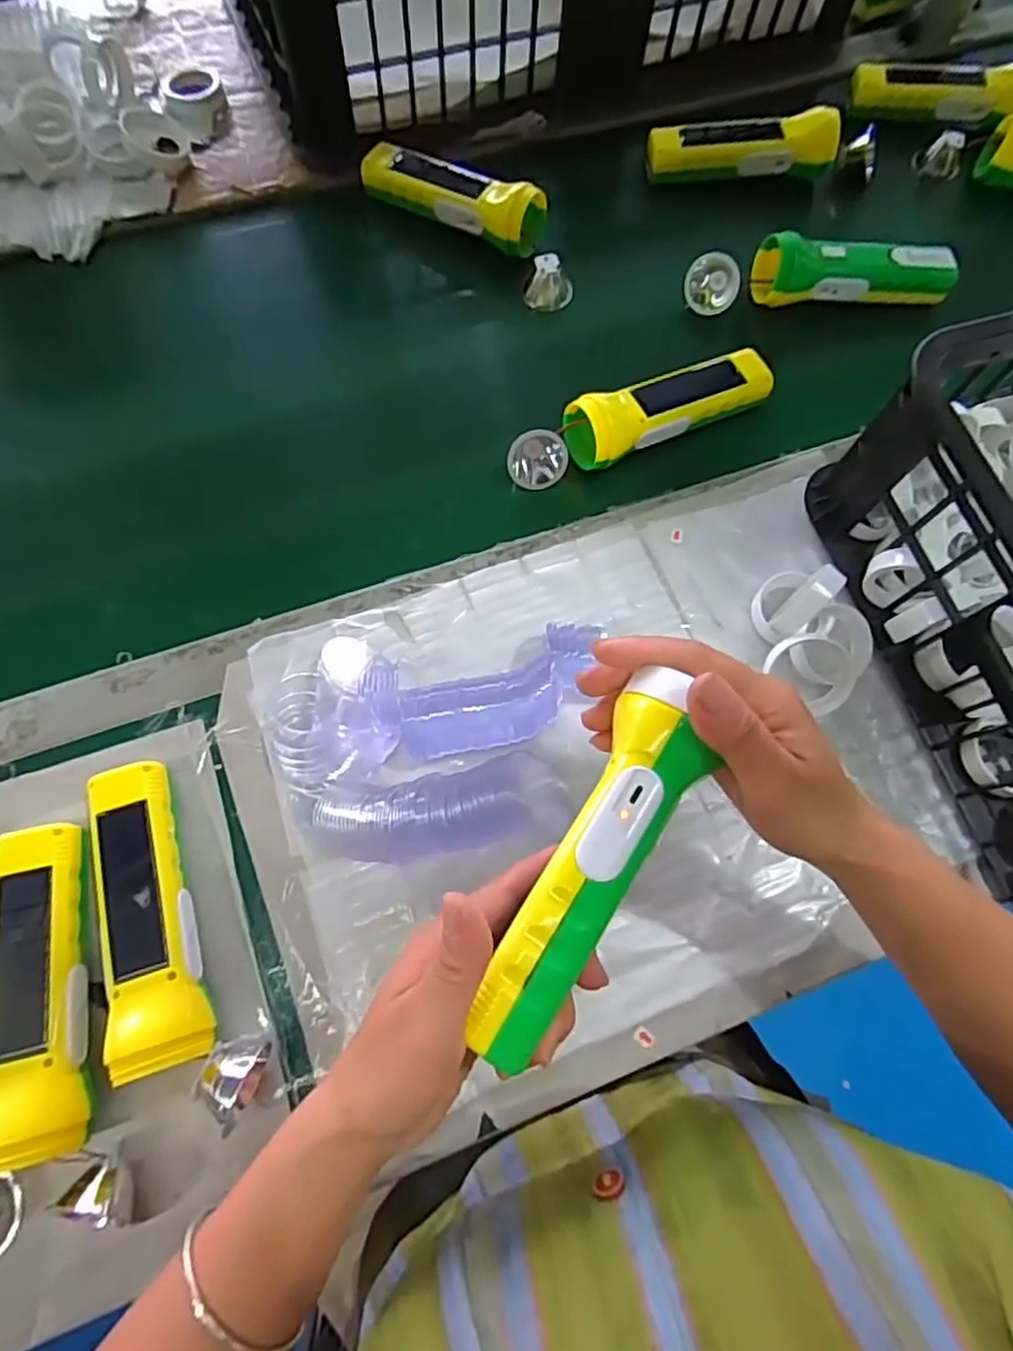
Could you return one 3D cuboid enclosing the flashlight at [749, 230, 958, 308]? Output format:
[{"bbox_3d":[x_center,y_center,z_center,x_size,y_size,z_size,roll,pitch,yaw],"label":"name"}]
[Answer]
[{"bbox_3d":[0.292,-0.339,0.544,0.164,0.045,0.044,-1,70,-3],"label":"flashlight"}]

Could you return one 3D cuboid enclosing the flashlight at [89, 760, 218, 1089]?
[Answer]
[{"bbox_3d":[-0.200,0.131,0.367,0.048,0.037,0.164,-18,72,-9],"label":"flashlight"}]

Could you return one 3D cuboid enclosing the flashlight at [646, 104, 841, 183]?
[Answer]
[{"bbox_3d":[0.212,-0.478,0.587,0.159,0.040,0.044,-2,70,-4],"label":"flashlight"}]

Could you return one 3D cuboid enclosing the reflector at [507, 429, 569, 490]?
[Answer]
[{"bbox_3d":[0.023,-0.159,0.482,0.043,0.022,0.043,0,70,0],"label":"reflector"}]

